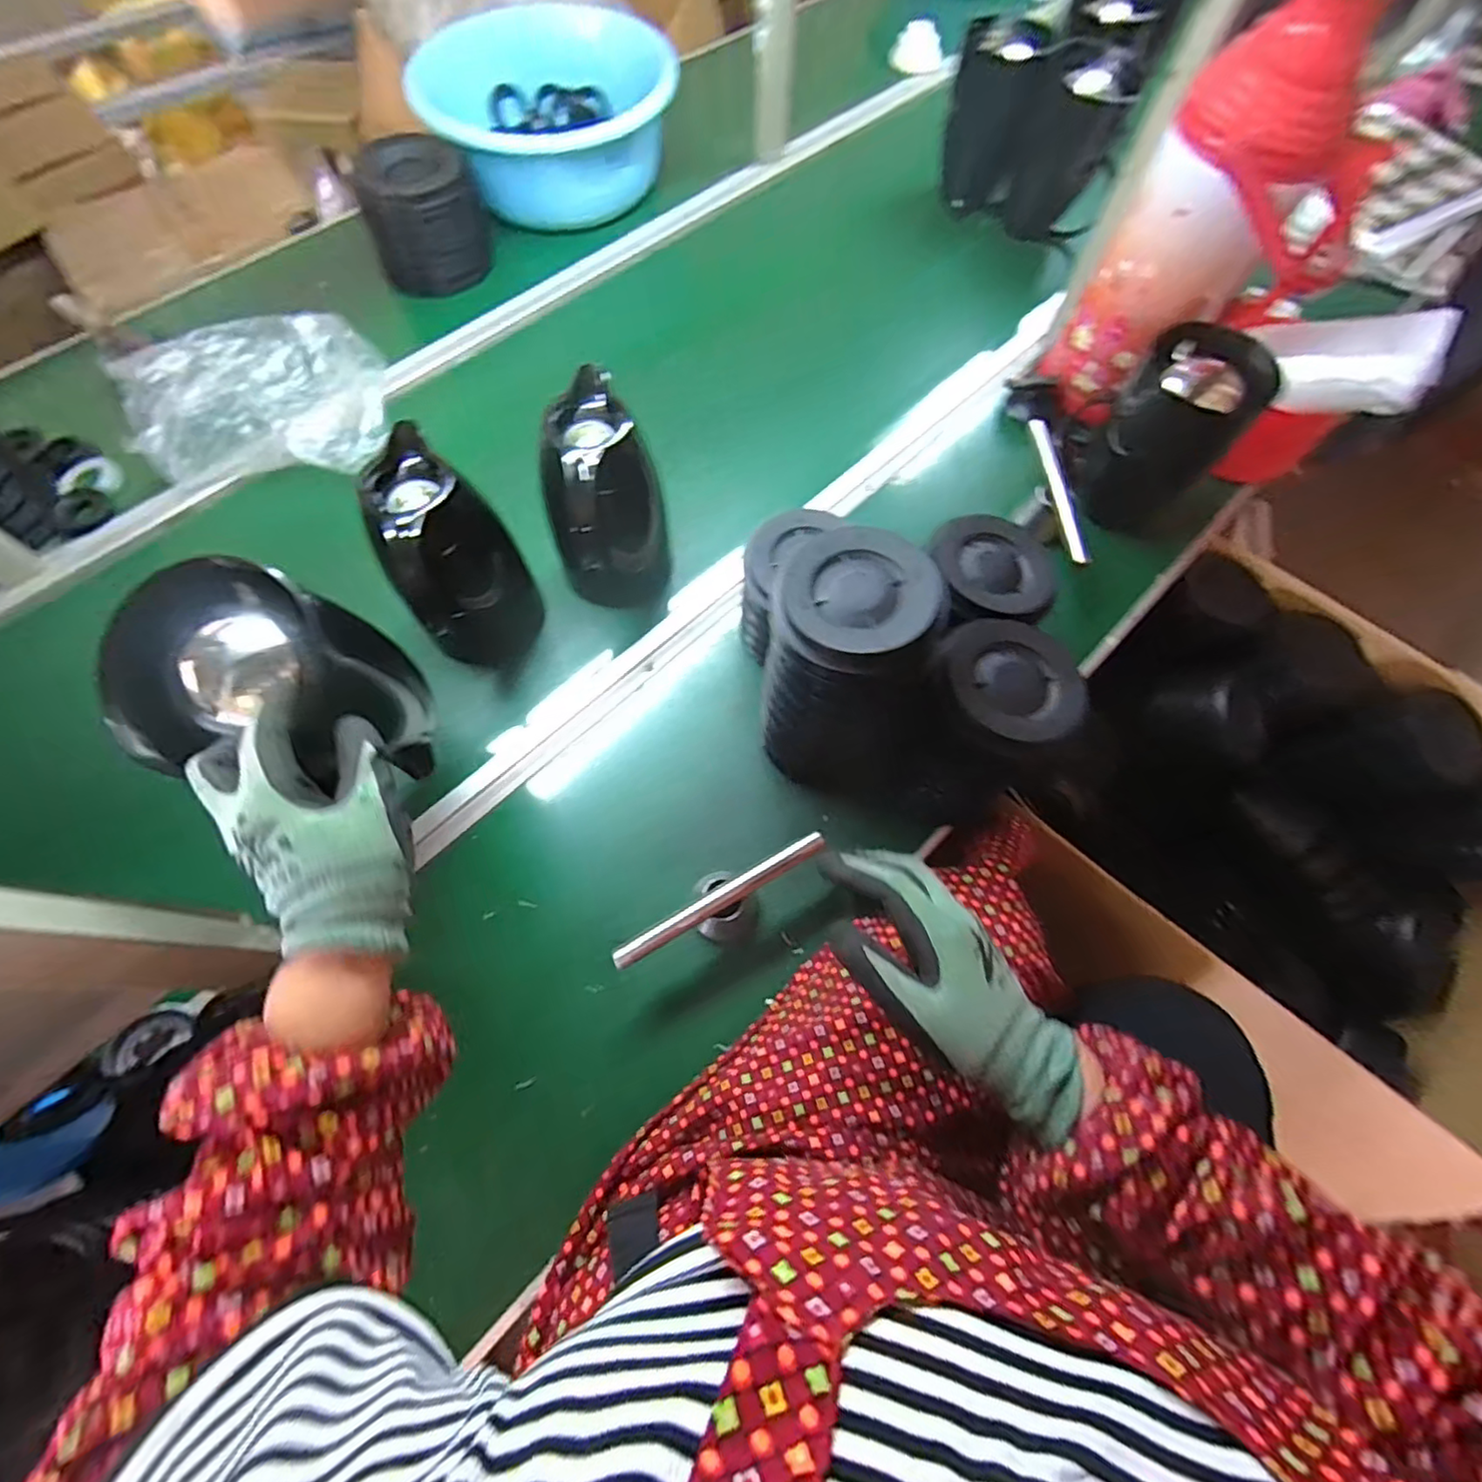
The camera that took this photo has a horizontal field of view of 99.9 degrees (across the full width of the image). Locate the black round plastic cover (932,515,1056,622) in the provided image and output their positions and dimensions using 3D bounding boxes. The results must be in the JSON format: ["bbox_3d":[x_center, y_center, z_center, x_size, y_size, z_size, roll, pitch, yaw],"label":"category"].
[{"bbox_3d":[0.227,-0.151,0.554,0.110,0.023,0.110,4,62,-7],"label":"black round plastic cover"}]

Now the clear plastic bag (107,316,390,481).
[{"bbox_3d":[-0.572,-0.407,0.741,0.274,0.066,0.202,-3,68,-3],"label":"clear plastic bag"}]

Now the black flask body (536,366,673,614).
[{"bbox_3d":[-0.130,-0.224,0.634,0.118,0.216,0.128,-15,69,-7],"label":"black flask body"}]

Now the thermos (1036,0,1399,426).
[{"bbox_3d":[0.489,-0.508,0.644,0.224,0.349,0.165,34,71,12],"label":"thermos"}]

